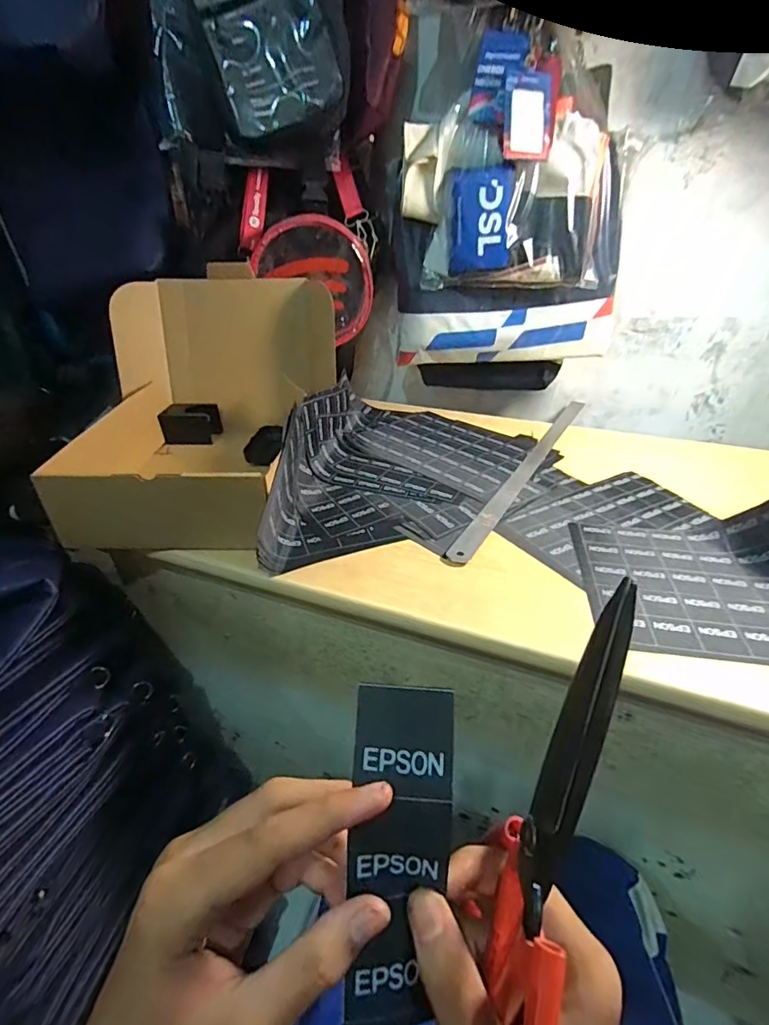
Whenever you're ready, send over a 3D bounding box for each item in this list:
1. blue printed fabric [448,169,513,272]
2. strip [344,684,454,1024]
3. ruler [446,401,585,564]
[{"bbox_3d":[0.153,-0.458,0.765,0.089,0.137,0.028,5,33,8],"label":"blue printed fabric"},{"bbox_3d":[0.006,0.132,0.188,0.038,0.120,0.010,4,-9,0],"label":"strip"},{"bbox_3d":[0.235,-0.082,0.766,0.029,0.007,0.599,18,37,26],"label":"ruler"}]

